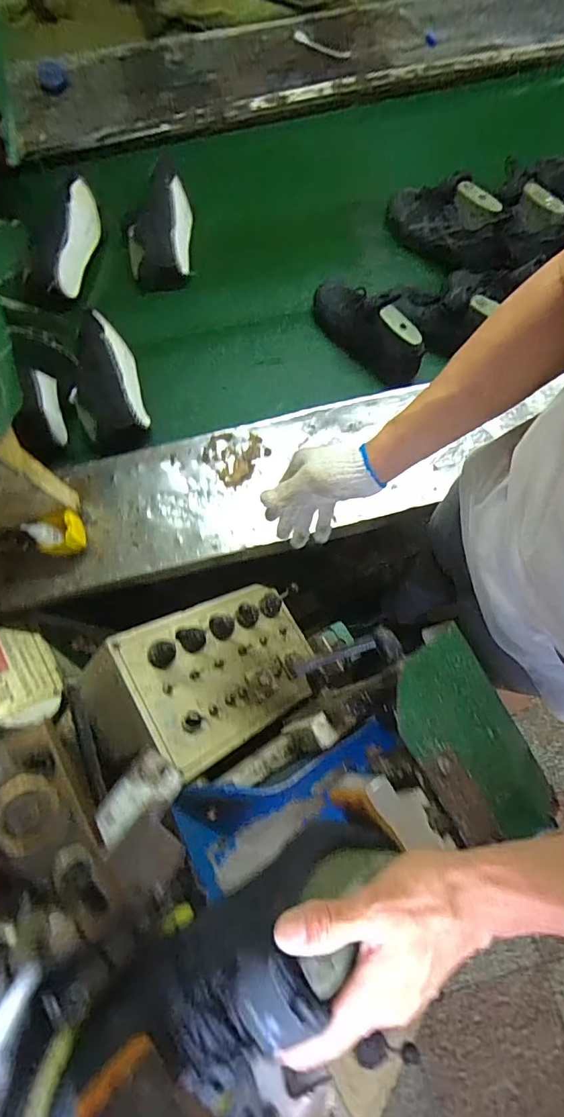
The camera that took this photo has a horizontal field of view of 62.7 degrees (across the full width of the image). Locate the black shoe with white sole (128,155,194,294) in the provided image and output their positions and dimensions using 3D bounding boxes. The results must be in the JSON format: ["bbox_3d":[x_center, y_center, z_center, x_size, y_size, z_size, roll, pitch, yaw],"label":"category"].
[{"bbox_3d":[-0.262,-0.709,0.983,0.142,0.093,0.228,-7,76,-1],"label":"black shoe with white sole"}]

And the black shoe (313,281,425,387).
[{"bbox_3d":[0.153,-0.452,0.892,0.085,0.120,0.279,-36,79,-7],"label":"black shoe"}]

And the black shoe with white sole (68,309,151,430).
[{"bbox_3d":[-0.344,-0.352,0.867,0.129,0.088,0.243,-17,77,-3],"label":"black shoe with white sole"}]

